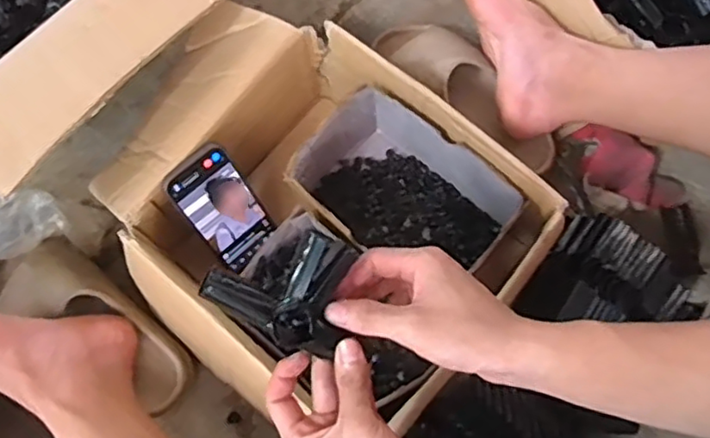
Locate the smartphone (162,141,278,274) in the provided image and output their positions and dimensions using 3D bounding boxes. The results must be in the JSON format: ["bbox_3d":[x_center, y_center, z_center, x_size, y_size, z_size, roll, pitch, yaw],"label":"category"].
[{"bbox_3d":[-0.135,-0.010,0.656,0.072,0.139,0.010,-42,44,-13],"label":"smartphone"}]

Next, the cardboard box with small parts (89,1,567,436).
[{"bbox_3d":[-0.050,-0.006,0.669,0.426,0.143,0.346,37,76,12],"label":"cardboard box with small parts"}]

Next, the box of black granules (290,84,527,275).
[{"bbox_3d":[0.046,-0.019,0.670,0.206,0.094,0.146,39,76,13],"label":"box of black granules"}]

